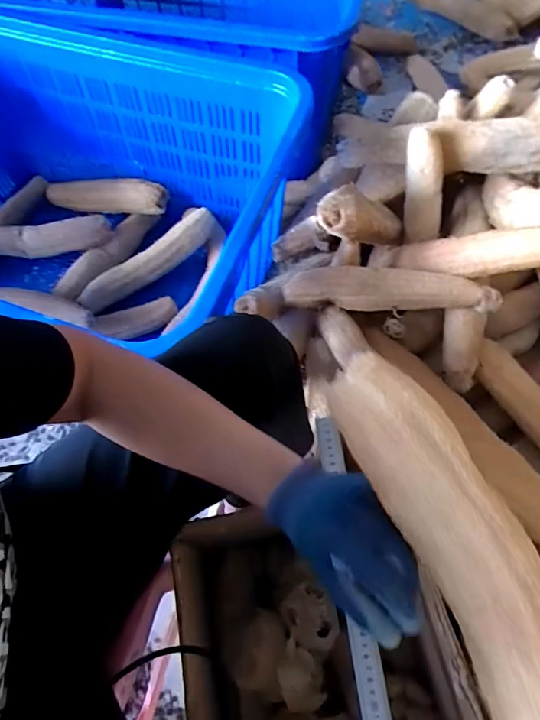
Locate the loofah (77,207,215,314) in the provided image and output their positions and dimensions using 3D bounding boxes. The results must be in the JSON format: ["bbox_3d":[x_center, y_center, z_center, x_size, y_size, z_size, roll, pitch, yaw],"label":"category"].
[{"bbox_3d":[-0.260,-0.211,0.963,0.330,0.076,0.061,-33,67,2],"label":"loofah"}]

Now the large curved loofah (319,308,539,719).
[{"bbox_3d":[0.111,0.151,0.275,0.104,0.048,0.372,-18,83,-8],"label":"large curved loofah"}]

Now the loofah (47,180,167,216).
[{"bbox_3d":[-0.392,-0.388,1.063,0.330,0.065,0.067,10,64,22],"label":"loofah"}]

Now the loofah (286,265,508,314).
[{"bbox_3d":[0.199,-0.119,0.758,0.349,0.068,0.073,8,64,5],"label":"loofah"}]

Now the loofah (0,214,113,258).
[{"bbox_3d":[-0.540,-0.276,0.999,0.357,0.059,0.057,-3,64,-1],"label":"loofah"}]

